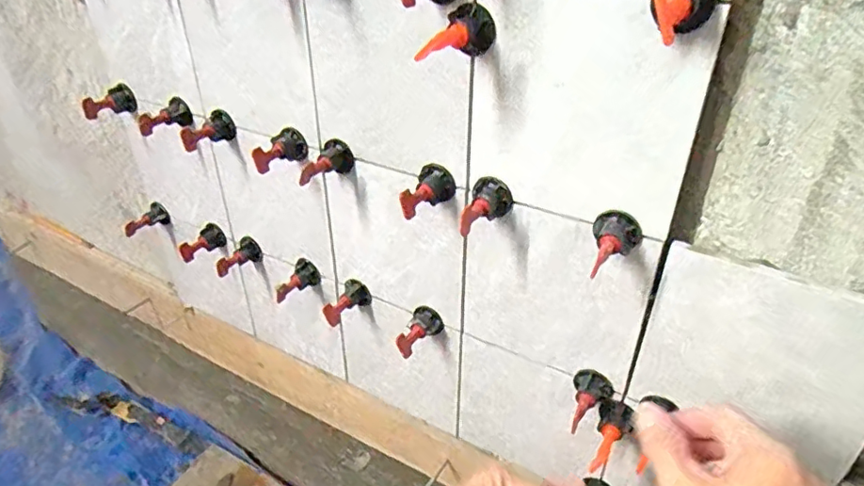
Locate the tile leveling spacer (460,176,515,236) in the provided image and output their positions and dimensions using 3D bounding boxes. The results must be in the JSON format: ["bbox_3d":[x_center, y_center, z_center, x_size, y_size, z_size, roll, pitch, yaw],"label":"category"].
[{"bbox_3d":[0.041,-0.026,0.414,0.033,0.029,0.037,11,35,16],"label":"tile leveling spacer"}]

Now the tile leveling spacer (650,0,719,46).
[{"bbox_3d":[0.129,-0.122,0.286,0.032,0.031,0.042,14,36,20],"label":"tile leveling spacer"}]

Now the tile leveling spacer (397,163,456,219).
[{"bbox_3d":[-0.002,-0.039,0.432,0.028,0.029,0.047,14,36,20],"label":"tile leveling spacer"}]

